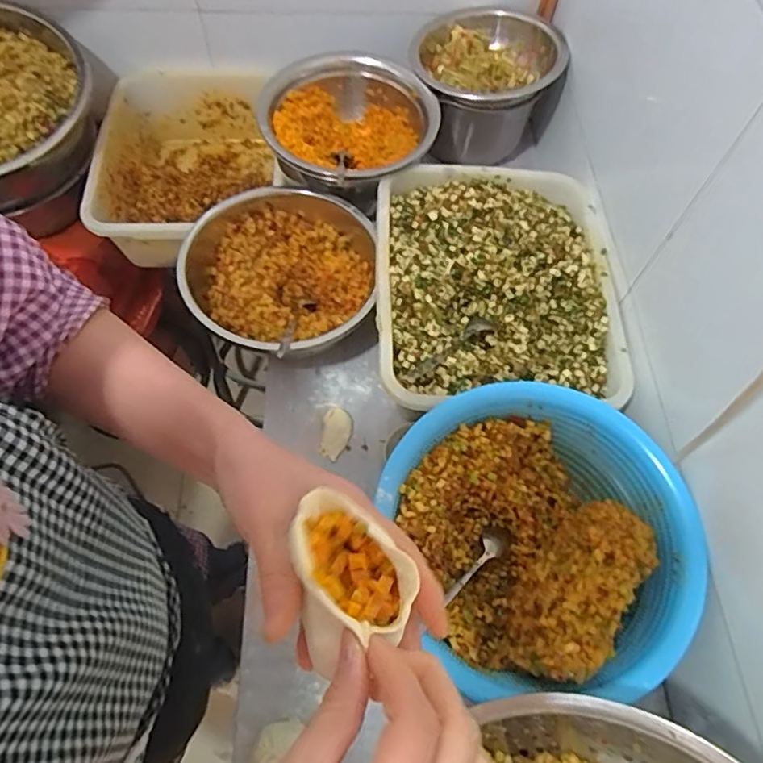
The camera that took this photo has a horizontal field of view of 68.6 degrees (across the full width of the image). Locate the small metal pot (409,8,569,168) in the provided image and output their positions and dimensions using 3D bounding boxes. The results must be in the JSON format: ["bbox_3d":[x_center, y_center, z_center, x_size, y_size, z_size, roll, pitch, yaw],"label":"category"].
[{"bbox_3d":[0.162,-0.467,0.930,0.244,0.166,0.205,19,61,6],"label":"small metal pot"}]

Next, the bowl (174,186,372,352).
[{"bbox_3d":[-0.138,-0.143,0.775,0.251,0.088,0.264,2,61,-3],"label":"bowl"}]

